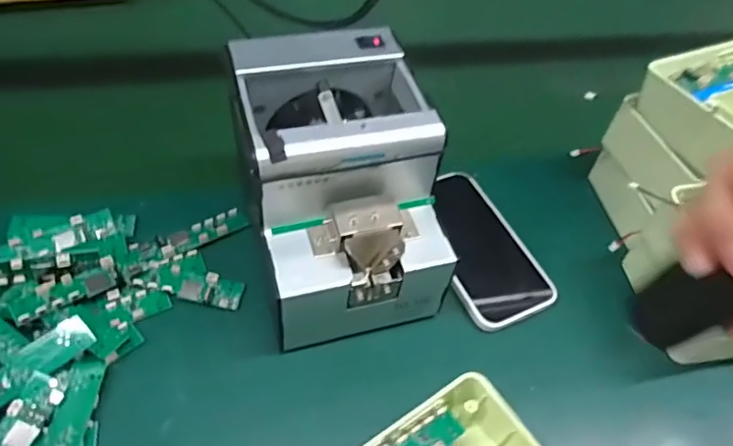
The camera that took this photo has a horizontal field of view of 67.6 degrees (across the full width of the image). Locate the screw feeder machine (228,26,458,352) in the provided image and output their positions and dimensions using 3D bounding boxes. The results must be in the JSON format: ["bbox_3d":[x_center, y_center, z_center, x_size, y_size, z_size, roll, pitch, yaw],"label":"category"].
[{"bbox_3d":[-0.020,-0.025,0.405,0.120,0.153,0.165,-11,52,-15],"label":"screw feeder machine"}]

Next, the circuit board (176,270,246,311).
[{"bbox_3d":[-0.120,0.051,0.422,0.047,0.008,0.025,10,50,2],"label":"circuit board"}]

